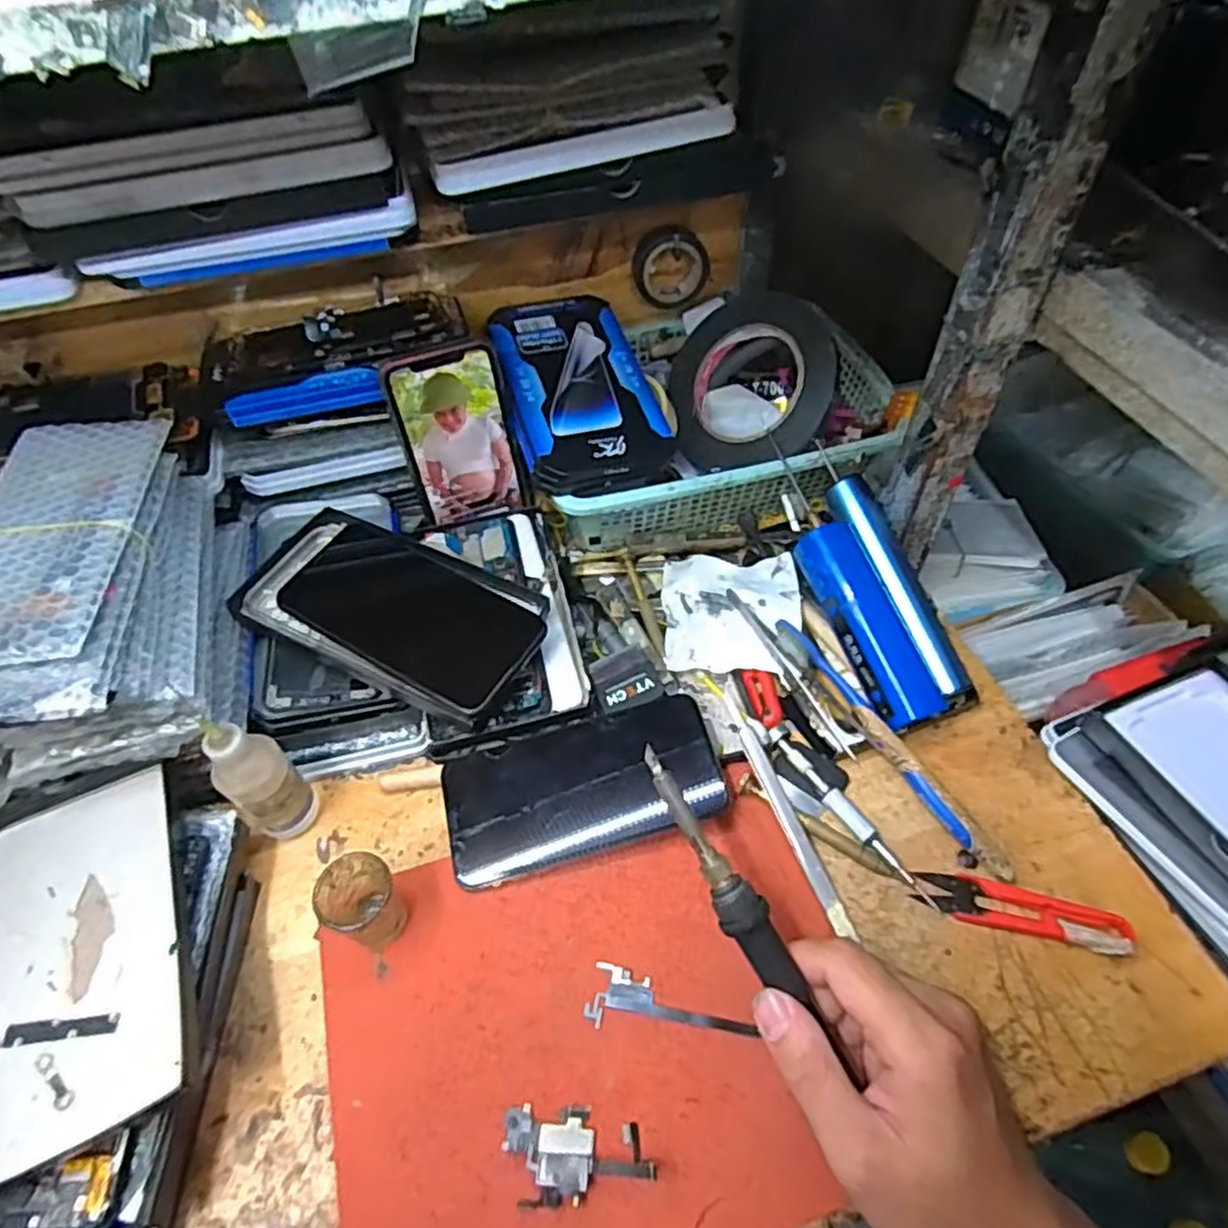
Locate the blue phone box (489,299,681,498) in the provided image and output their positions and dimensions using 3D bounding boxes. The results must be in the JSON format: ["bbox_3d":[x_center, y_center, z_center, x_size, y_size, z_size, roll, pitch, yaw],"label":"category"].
[{"bbox_3d":[-0.027,-0.161,0.531,0.104,0.028,0.173,-13,63,-13],"label":"blue phone box"}]

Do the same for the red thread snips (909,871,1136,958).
[{"bbox_3d":[0.211,0.154,0.380,0.101,0.015,0.023,13,54,12],"label":"red thread snips"}]

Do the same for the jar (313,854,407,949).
[{"bbox_3d":[-0.128,0.147,0.378,0.034,0.045,0.036,-1,52,2],"label":"jar"}]

